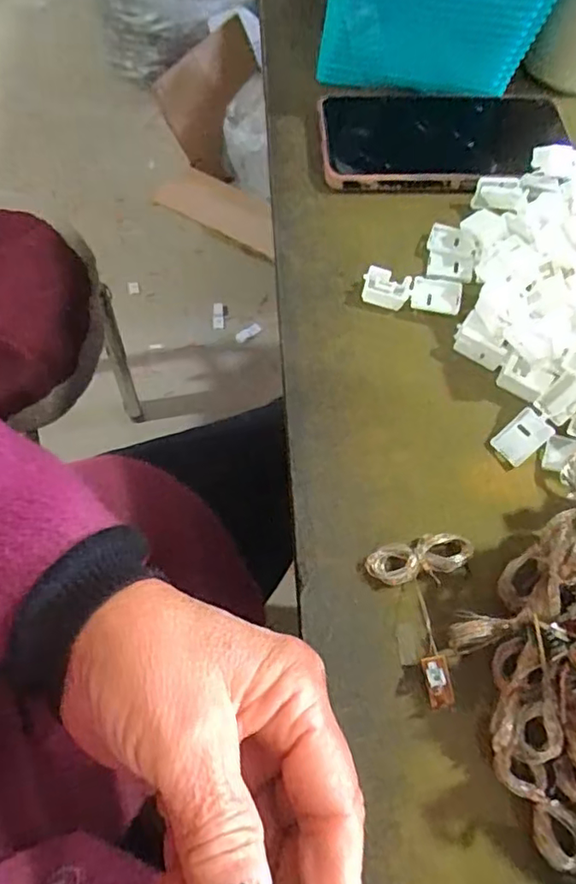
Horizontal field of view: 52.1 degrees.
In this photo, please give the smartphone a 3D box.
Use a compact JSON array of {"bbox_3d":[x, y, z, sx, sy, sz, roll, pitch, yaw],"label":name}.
[{"bbox_3d":[0.103,-0.202,0.391,0.161,0.013,0.089,3,67,-2],"label":"smartphone"}]

